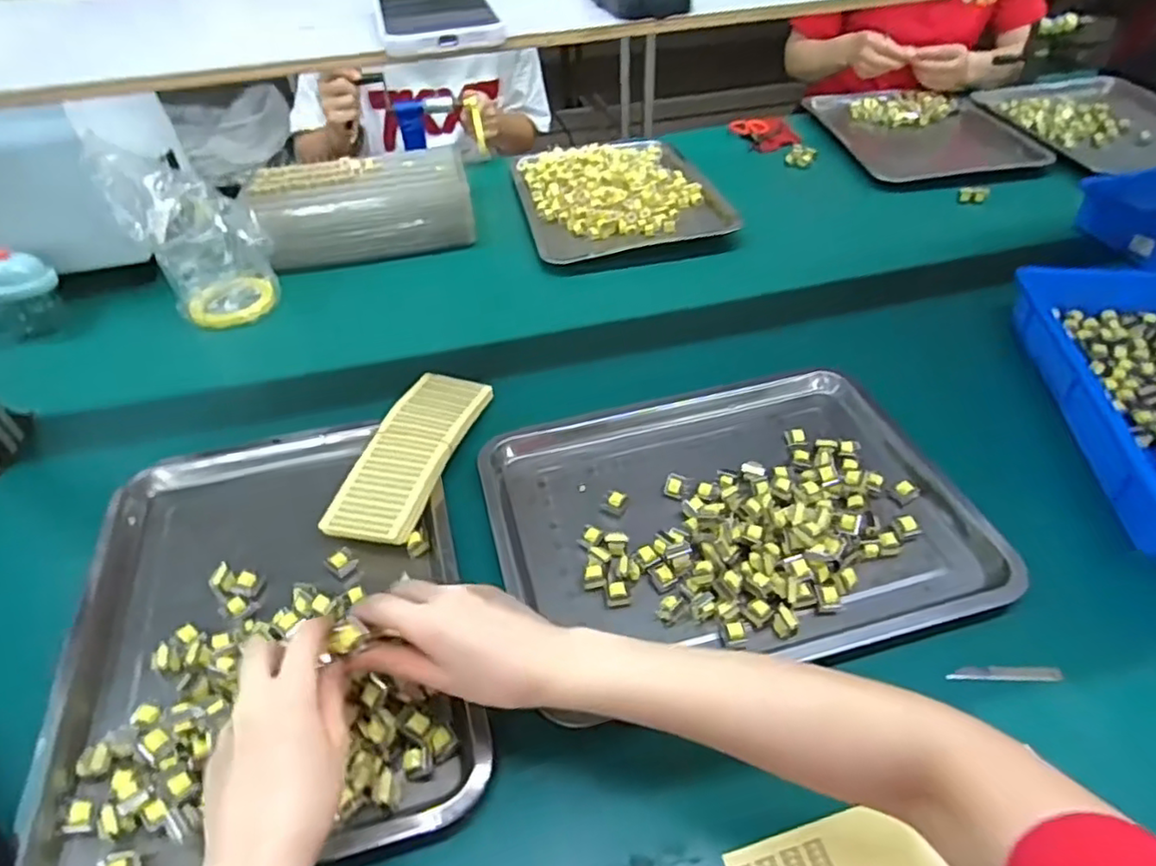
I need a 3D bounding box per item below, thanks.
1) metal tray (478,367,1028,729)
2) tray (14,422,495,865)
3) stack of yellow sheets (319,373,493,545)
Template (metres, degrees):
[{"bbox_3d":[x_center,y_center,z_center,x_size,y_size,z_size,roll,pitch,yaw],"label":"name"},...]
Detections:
[{"bbox_3d":[0.122,0.053,0.579,0.381,0.031,0.318,-11,44,-8],"label":"metal tray"},{"bbox_3d":[-0.239,0.133,0.514,0.281,0.032,0.386,-13,44,-10],"label":"tray"},{"bbox_3d":[-0.156,0.016,0.623,0.078,0.025,0.210,8,45,12],"label":"stack of yellow sheets"}]

